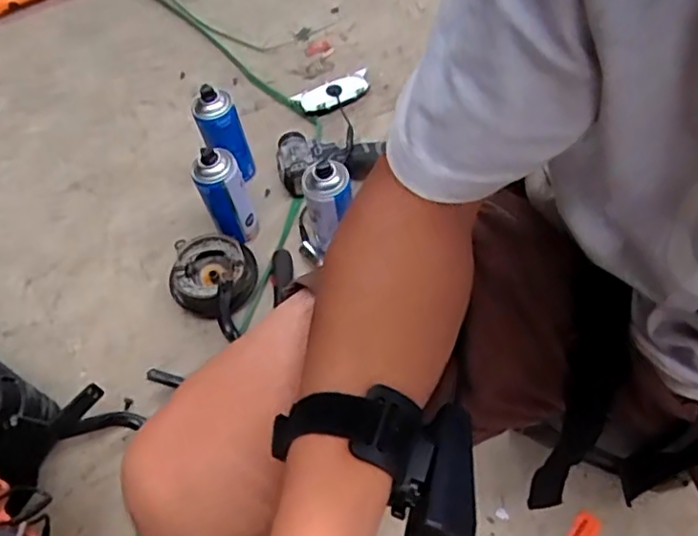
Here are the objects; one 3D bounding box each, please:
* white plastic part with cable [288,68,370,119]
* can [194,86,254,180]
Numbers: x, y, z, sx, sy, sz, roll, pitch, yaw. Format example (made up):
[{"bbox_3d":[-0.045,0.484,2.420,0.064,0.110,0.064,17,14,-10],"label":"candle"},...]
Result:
[{"bbox_3d":[-0.028,-0.314,1.119,0.149,0.037,0.069,-21,57,-9],"label":"white plastic part with cable"},{"bbox_3d":[-0.194,-0.196,0.968,0.060,0.181,0.056,-3,58,5],"label":"can"}]

